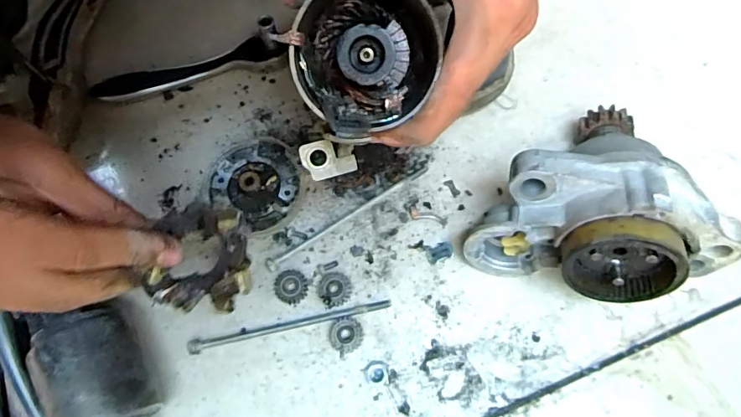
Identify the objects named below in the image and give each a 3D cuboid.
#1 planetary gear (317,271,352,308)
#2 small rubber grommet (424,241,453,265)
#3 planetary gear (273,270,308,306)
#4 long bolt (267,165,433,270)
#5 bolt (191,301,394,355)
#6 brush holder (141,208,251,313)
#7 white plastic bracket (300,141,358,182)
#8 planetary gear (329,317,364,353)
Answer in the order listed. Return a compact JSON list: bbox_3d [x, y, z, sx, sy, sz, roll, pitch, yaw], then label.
[{"bbox_3d":[-0.023,0.052,0.301,0.021,0.009,0.021,0,70,1],"label":"planetary gear"},{"bbox_3d":[0.045,0.029,0.309,0.017,0.006,0.011,-19,71,-6],"label":"small rubber grommet"},{"bbox_3d":[-0.051,0.050,0.302,0.022,0.008,0.021,0,70,1],"label":"planetary gear"},{"bbox_3d":[-0.013,0.006,0.319,0.127,0.006,0.008,-32,73,-10],"label":"long bolt"},{"bbox_3d":[-0.049,0.073,0.293,0.125,0.009,0.008,-11,70,-3],"label":"bolt"},{"bbox_3d":[-0.086,0.026,0.237,0.049,0.052,0.018,-8,23,-31],"label":"brush holder"},{"bbox_3d":[-0.021,-0.026,0.231,0.025,0.019,0.012,-17,28,-6],"label":"white plastic bracket"},{"bbox_3d":[-0.015,0.078,0.291,0.020,0.008,0.021,0,70,1],"label":"planetary gear"}]

